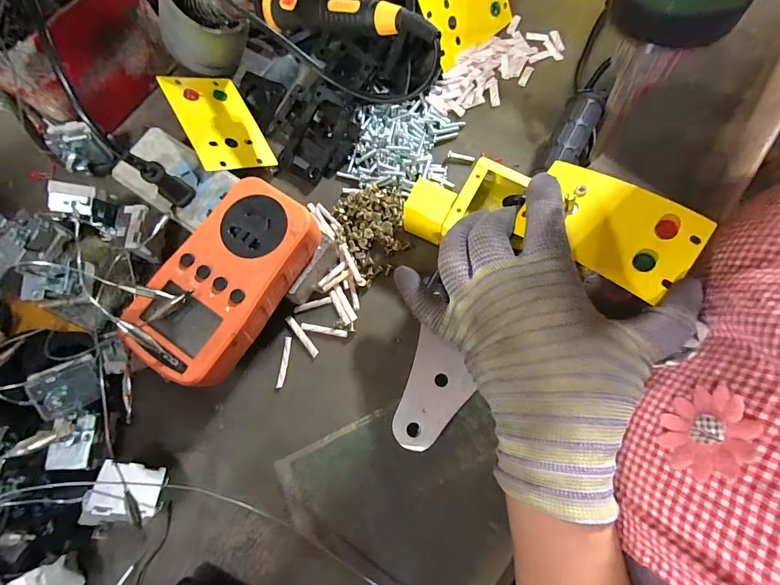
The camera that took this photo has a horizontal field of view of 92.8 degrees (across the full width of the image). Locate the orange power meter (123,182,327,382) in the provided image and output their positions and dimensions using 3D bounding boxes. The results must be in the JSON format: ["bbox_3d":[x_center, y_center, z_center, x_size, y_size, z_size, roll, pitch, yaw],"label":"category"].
[{"bbox_3d":[-0.101,-0.008,0.231,0.068,0.031,0.124,33,78,10],"label":"orange power meter"}]

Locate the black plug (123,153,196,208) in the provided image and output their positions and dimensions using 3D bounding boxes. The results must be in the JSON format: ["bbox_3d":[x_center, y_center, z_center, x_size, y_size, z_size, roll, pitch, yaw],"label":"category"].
[{"bbox_3d":[-0.157,-0.080,0.255,0.019,0.049,0.017,31,78,10],"label":"black plug"}]

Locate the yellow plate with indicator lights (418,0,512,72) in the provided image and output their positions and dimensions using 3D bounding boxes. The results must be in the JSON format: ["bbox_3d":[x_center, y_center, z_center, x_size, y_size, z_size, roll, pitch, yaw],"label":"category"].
[{"bbox_3d":[0.071,-0.249,0.325,0.093,0.058,0.006,-44,37,-15],"label":"yellow plate with indicator lights"}]

